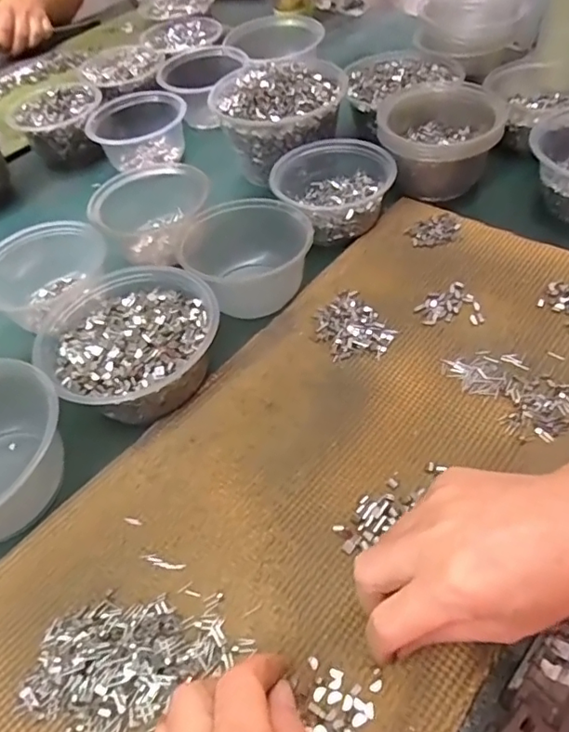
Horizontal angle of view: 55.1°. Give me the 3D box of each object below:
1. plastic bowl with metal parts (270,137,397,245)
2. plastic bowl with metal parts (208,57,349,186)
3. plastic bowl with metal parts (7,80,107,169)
[{"bbox_3d":[0.043,-0.175,0.524,0.110,0.050,0.110,-1,53,1],"label":"plastic bowl with metal parts"},{"bbox_3d":[-0.008,-0.272,0.599,0.138,0.093,0.128,-4,50,5],"label":"plastic bowl with metal parts"},{"bbox_3d":[-0.282,-0.306,0.691,0.102,0.058,0.099,-4,50,5],"label":"plastic bowl with metal parts"}]

